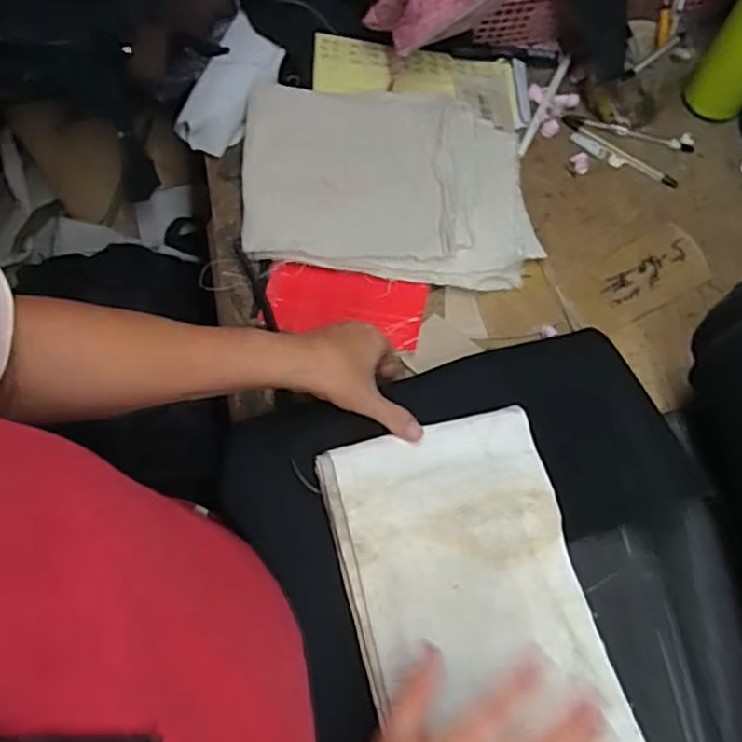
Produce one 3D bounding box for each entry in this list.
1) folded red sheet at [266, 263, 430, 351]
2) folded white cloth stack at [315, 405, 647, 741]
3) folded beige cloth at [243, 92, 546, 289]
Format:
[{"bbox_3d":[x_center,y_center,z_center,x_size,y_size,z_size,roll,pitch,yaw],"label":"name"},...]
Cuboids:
[{"bbox_3d":[-0.024,-0.062,0.603,0.143,0.013,0.065,11,68,3],"label":"folded red sheet"},{"bbox_3d":[0.091,0.218,0.453,0.170,0.031,0.375,-17,71,-8],"label":"folded white cloth stack"},{"bbox_3d":[0.015,-0.185,0.641,0.274,0.043,0.200,5,68,1],"label":"folded beige cloth"}]

